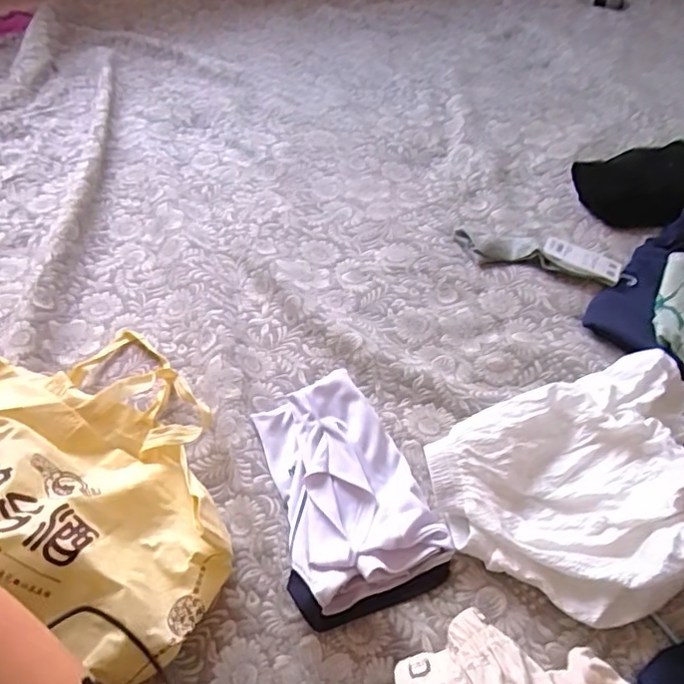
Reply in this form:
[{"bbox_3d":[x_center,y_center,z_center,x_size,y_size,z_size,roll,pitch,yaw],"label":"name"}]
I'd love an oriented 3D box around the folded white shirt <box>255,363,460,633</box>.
[{"bbox_3d":[-0.003,0.145,0.585,0.151,0.040,0.247,-19,52,-11],"label":"folded white shirt"}]

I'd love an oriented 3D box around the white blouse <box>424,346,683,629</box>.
[{"bbox_3d":[0.251,0.141,0.563,0.293,0.063,0.225,-18,52,-10],"label":"white blouse"}]

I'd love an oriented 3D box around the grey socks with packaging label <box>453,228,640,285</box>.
[{"bbox_3d":[0.285,-0.126,0.803,0.242,0.020,0.062,13,53,14],"label":"grey socks with packaging label"}]

